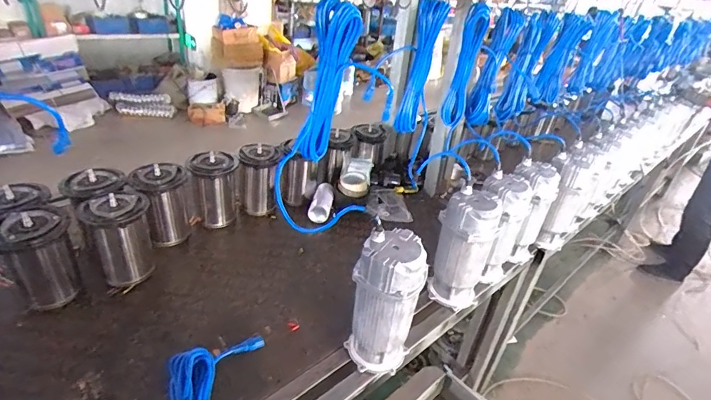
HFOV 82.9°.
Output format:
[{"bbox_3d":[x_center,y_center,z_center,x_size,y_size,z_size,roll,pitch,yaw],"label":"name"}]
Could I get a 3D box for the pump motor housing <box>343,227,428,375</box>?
[{"bbox_3d":[0.057,0.222,0.837,0.133,0.310,0.114,11,31,6],"label":"pump motor housing"}]

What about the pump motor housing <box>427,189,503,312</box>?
[{"bbox_3d":[0.269,0.128,1.023,0.140,0.290,0.123,16,32,14],"label":"pump motor housing"}]

